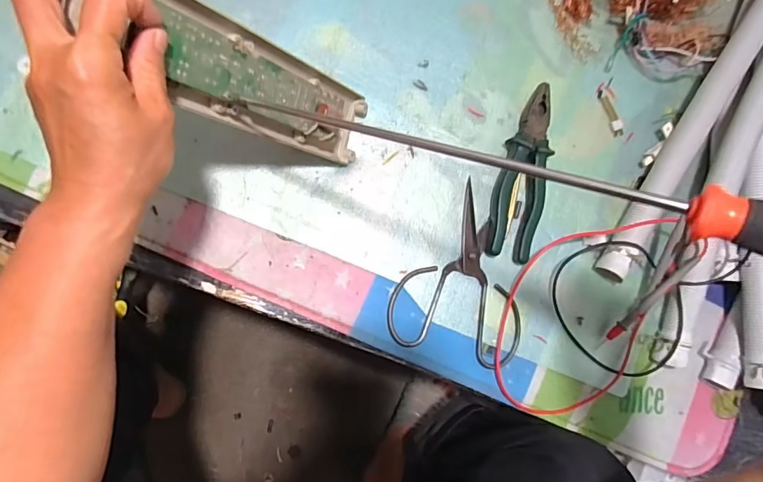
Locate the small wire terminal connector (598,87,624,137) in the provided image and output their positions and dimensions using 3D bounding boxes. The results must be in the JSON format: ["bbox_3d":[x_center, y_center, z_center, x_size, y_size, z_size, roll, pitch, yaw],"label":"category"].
[{"bbox_3d":[0.273,-0.153,0.554,0.016,0.005,0.059,-20,88,-9],"label":"small wire terminal connector"}]

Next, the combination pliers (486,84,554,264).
[{"bbox_3d":[0.157,-0.075,0.515,0.054,0.027,0.192,14,84,-6],"label":"combination pliers"}]

